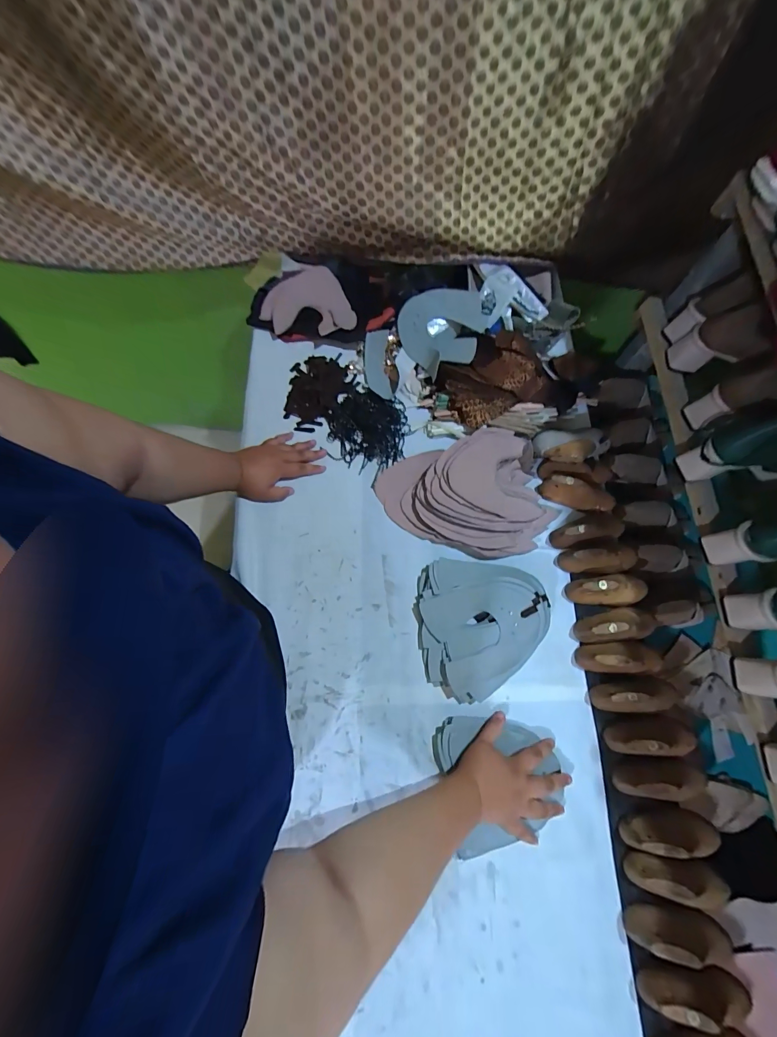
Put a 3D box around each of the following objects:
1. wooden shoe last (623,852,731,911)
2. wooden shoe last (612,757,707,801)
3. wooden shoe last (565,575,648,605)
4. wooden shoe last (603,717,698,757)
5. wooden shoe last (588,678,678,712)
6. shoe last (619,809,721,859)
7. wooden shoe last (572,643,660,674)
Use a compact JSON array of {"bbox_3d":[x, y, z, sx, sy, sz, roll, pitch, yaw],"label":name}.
[{"bbox_3d":[0.394,0.483,0.498,0.137,0.046,0.054,13,70,2],"label":"wooden shoe last"},{"bbox_3d":[0.403,0.376,0.541,0.142,0.052,0.050,1,70,-2],"label":"wooden shoe last"},{"bbox_3d":[0.375,0.119,0.627,0.136,0.061,0.050,-3,71,-3],"label":"wooden shoe last"},{"bbox_3d":[0.398,0.325,0.557,0.137,0.050,0.053,2,70,-2],"label":"wooden shoe last"},{"bbox_3d":[0.388,0.270,0.576,0.141,0.054,0.050,0,71,-2],"label":"wooden shoe last"},{"bbox_3d":[0.395,0.434,0.516,0.130,0.046,0.049,6,70,0],"label":"shoe last"},{"bbox_3d":[0.375,0.221,0.591,0.138,0.058,0.049,1,70,-2],"label":"wooden shoe last"}]

